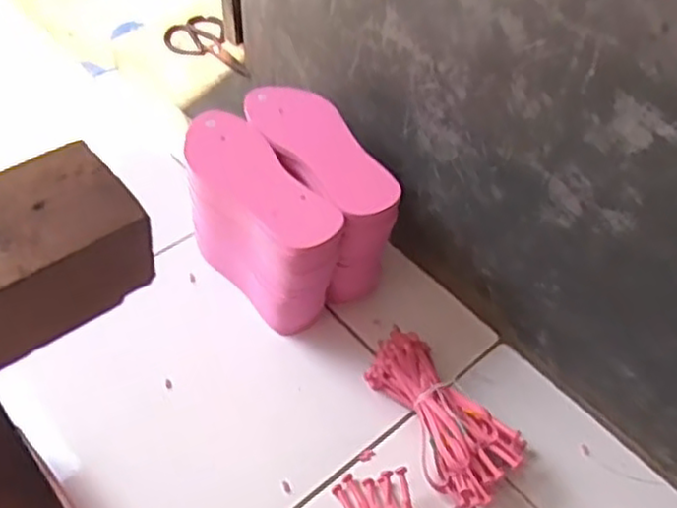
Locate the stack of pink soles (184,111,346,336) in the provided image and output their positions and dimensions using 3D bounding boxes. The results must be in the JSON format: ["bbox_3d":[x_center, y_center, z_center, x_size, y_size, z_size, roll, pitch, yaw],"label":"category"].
[{"bbox_3d":[-0.097,-0.032,0.858,0.089,0.179,0.232,-30,58,-24],"label":"stack of pink soles"}]

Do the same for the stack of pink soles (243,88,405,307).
[{"bbox_3d":[-0.025,-0.077,0.909,0.090,0.174,0.233,-27,56,-22],"label":"stack of pink soles"}]

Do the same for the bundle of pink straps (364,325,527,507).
[{"bbox_3d":[0.109,0.182,0.815,0.098,0.060,0.213,-31,58,-25],"label":"bundle of pink straps"}]

